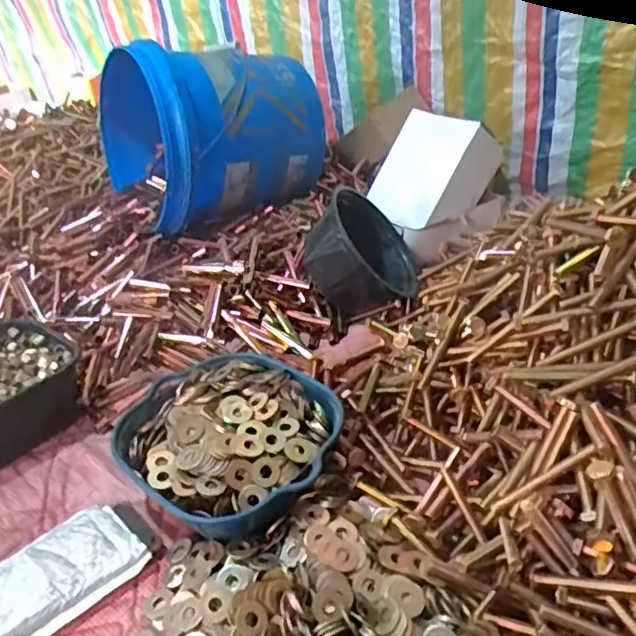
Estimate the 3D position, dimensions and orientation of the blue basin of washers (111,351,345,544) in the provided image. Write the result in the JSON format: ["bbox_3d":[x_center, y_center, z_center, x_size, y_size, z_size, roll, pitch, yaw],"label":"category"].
[{"bbox_3d":[-0.079,0.111,0.589,0.196,0.060,0.185,-5,35,3],"label":"blue basin of washers"}]

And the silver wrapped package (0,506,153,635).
[{"bbox_3d":[-0.231,0.218,0.515,0.161,0.024,0.092,-33,42,-32],"label":"silver wrapped package"}]

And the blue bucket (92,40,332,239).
[{"bbox_3d":[-0.166,-0.300,0.980,0.275,0.252,0.277,-24,38,-23],"label":"blue bucket"}]

